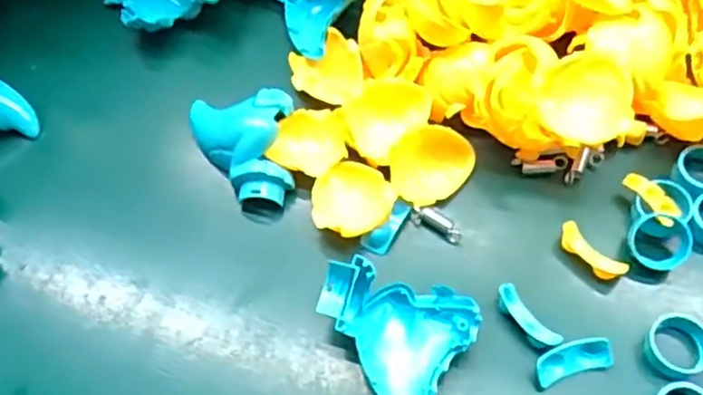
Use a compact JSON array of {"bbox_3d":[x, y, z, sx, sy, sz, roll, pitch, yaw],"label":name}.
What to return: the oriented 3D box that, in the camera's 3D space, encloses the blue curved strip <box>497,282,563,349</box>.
[{"bbox_3d":[0.077,0.055,0.303,0.011,0.012,0.034,-35,63,-16],"label":"blue curved strip"}]

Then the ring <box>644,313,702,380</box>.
[{"bbox_3d":[0.141,0.064,0.291,0.023,0.016,0.026,-37,64,-17],"label":"ring"}]

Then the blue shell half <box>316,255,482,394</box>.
[{"bbox_3d":[0.016,0.059,0.290,0.066,0.034,0.055,20,62,15],"label":"blue shell half"}]

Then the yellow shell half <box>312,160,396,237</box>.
[{"bbox_3d":[0.000,-0.001,0.328,0.039,0.008,0.042,-2,59,3],"label":"yellow shell half"}]

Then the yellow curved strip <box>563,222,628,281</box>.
[{"bbox_3d":[0.111,0.026,0.315,0.013,0.009,0.033,-42,65,-19],"label":"yellow curved strip"}]

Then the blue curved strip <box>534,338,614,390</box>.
[{"bbox_3d":[0.095,0.071,0.292,0.034,0.014,0.013,-16,59,-5],"label":"blue curved strip"}]

